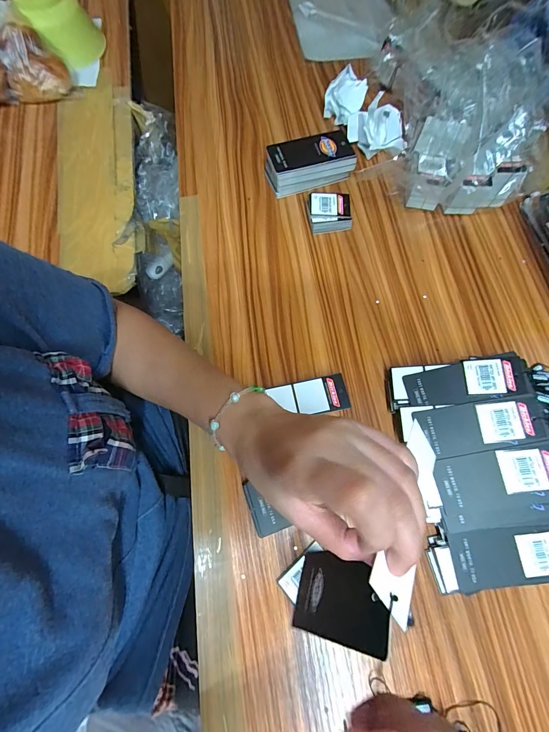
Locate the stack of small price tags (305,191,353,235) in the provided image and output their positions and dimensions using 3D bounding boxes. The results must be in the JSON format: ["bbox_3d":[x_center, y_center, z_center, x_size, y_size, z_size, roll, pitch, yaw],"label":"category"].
[{"bbox_3d":[0.071,-0.198,0.415,0.055,0.028,0.043,-5,72,-2],"label":"stack of small price tags"}]

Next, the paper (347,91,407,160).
[{"bbox_3d":[0.145,-0.327,0.438,0.080,0.050,0.055,-3,71,-2],"label":"paper"}]

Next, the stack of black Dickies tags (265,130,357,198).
[{"bbox_3d":[0.045,-0.272,0.428,0.109,0.040,0.053,-17,72,-6],"label":"stack of black Dickies tags"}]

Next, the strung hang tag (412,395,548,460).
[{"bbox_3d":[0.196,0.058,0.303,0.106,0.004,0.046,-11,71,14],"label":"strung hang tag"}]

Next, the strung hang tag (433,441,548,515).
[{"bbox_3d":[0.205,0.101,0.289,0.107,0.005,0.048,-15,71,12],"label":"strung hang tag"}]

